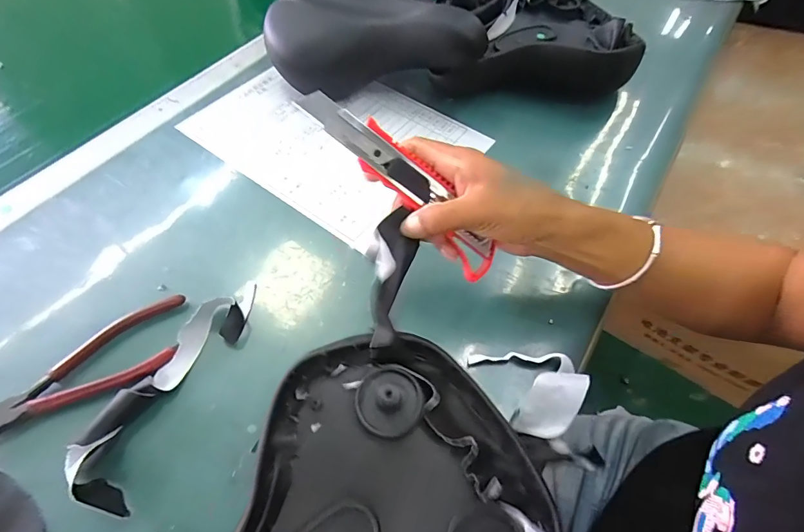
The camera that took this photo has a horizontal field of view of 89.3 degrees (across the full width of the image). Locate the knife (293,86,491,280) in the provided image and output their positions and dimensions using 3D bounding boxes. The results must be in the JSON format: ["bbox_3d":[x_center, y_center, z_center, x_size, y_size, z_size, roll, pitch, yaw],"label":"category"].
[{"bbox_3d":[0.004,-0.058,0.282,0.167,0.019,0.031,41,61,-11],"label":"knife"}]

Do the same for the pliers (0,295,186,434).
[{"bbox_3d":[-0.237,0.080,0.302,0.157,0.008,0.055,-27,62,-17],"label":"pliers"}]

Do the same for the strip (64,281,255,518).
[{"bbox_3d":[-0.167,0.079,0.299,0.050,0.023,0.173,18,59,11],"label":"strip"}]

